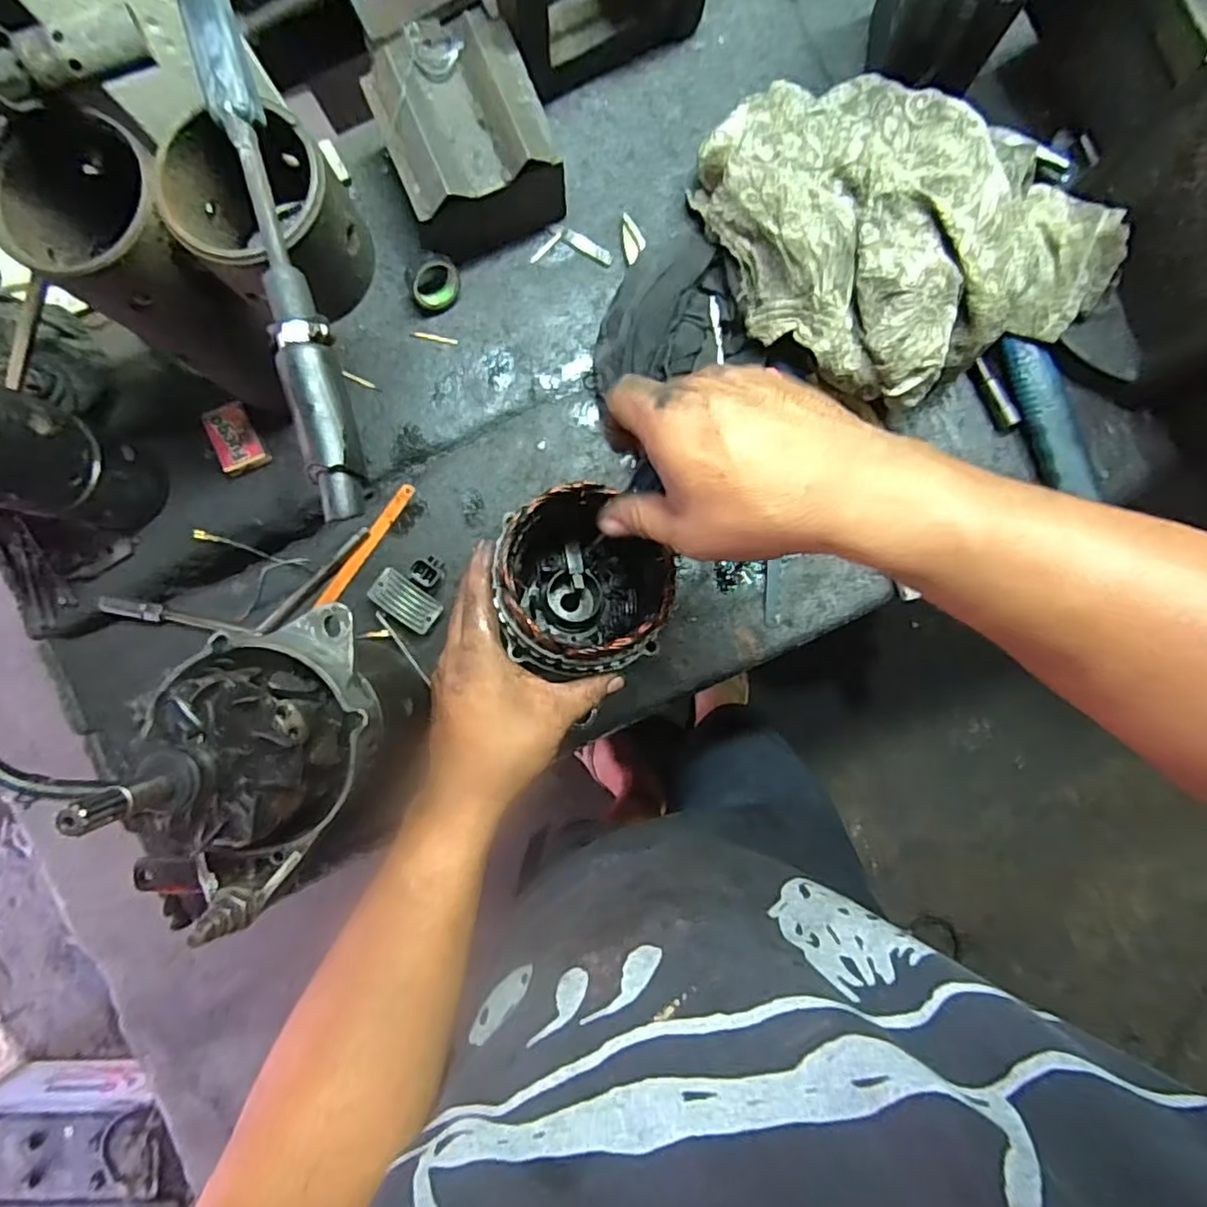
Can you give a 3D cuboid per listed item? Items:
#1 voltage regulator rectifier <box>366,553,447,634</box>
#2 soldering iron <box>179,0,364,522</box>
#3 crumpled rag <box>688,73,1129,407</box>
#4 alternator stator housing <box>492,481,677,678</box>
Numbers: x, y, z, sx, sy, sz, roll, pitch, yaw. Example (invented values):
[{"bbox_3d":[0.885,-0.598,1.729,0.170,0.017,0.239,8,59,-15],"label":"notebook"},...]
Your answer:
[{"bbox_3d":[-0.164,-0.013,0.545,0.059,0.023,0.062,32,90,1],"label":"voltage regulator rectifier"},{"bbox_3d":[-0.163,-0.177,0.319,0.028,0.032,0.270,-13,89,0],"label":"soldering iron"},{"bbox_3d":[0.224,-0.298,0.467,0.269,0.075,0.272,-30,89,0],"label":"crumpled rag"},{"bbox_3d":[-0.013,-0.015,0.473,0.116,0.124,0.128,-9,89,1],"label":"alternator stator housing"}]

